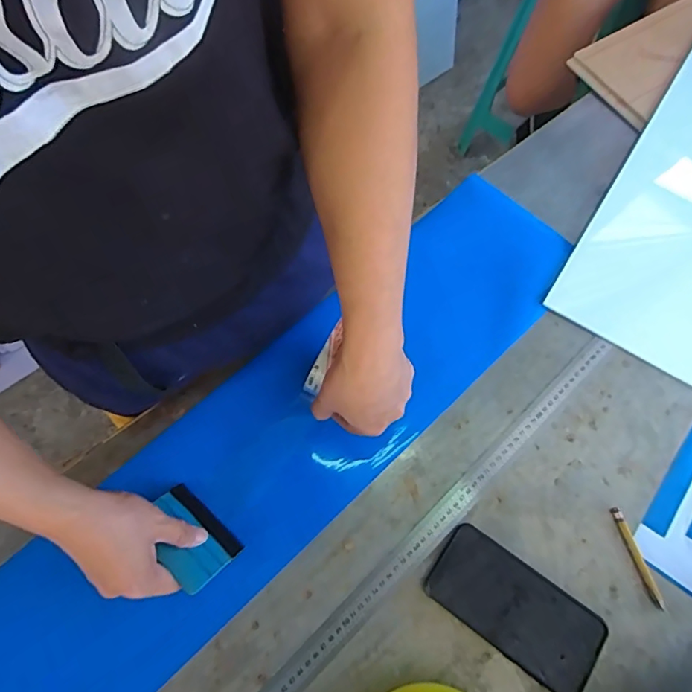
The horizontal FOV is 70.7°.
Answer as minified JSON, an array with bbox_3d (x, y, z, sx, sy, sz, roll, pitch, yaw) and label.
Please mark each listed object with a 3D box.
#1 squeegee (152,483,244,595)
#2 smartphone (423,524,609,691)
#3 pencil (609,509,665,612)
[{"bbox_3d":[-0.158,0.187,0.485,0.097,0.011,0.068,42,37,14],"label":"squeegee"},{"bbox_3d":[0.163,0.255,0.474,0.163,0.008,0.079,34,72,14],"label":"smartphone"},{"bbox_3d":[0.296,0.214,0.495,0.011,0.008,0.096,-16,68,-6],"label":"pencil"}]

